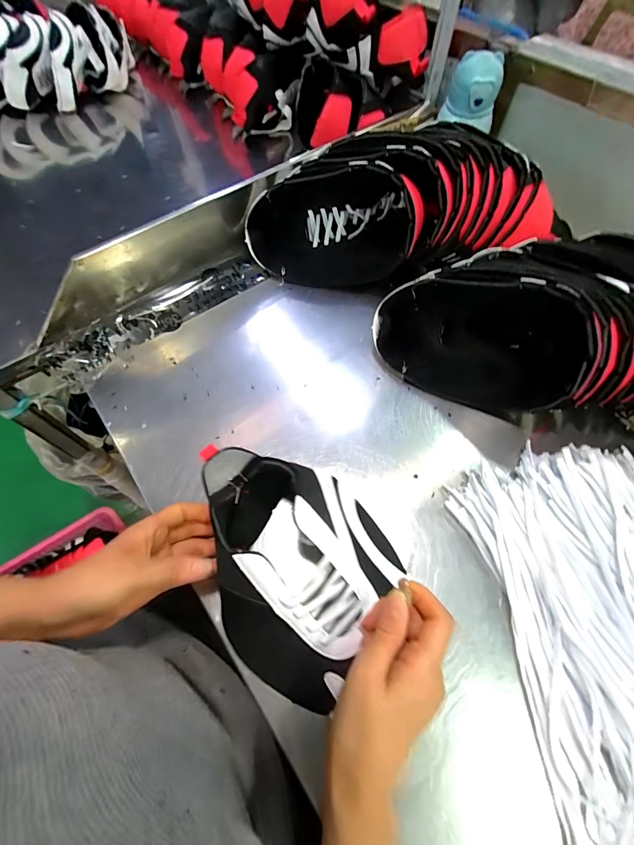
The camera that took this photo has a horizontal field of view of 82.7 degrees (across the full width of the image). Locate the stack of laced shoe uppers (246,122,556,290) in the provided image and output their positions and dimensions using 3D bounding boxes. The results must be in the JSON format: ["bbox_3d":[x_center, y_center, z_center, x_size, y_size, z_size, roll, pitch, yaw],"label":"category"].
[{"bbox_3d":[0.098,-0.293,0.490,0.405,0.138,0.138,-1,60,15],"label":"stack of laced shoe uppers"}]

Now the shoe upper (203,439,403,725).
[{"bbox_3d":[-0.018,0.114,0.323,0.133,0.093,0.198,-30,65,-15],"label":"shoe upper"}]

